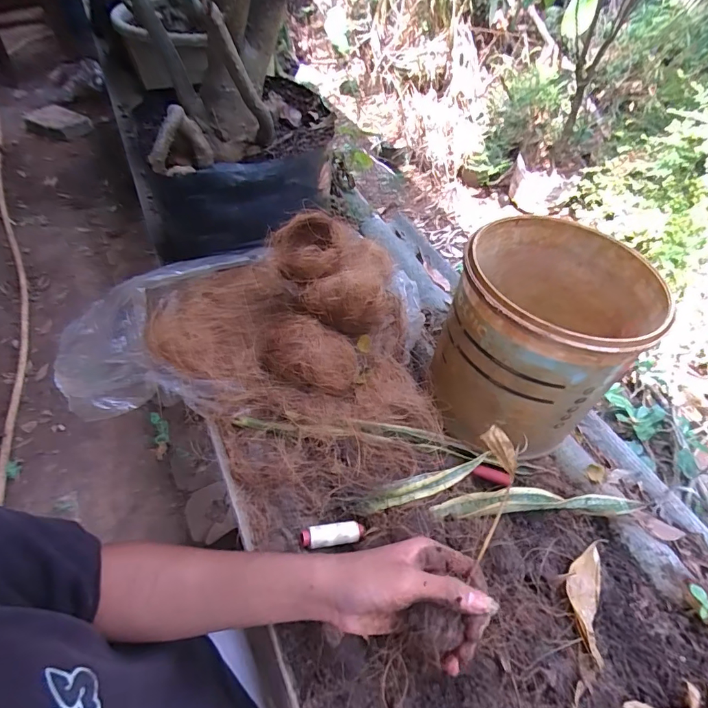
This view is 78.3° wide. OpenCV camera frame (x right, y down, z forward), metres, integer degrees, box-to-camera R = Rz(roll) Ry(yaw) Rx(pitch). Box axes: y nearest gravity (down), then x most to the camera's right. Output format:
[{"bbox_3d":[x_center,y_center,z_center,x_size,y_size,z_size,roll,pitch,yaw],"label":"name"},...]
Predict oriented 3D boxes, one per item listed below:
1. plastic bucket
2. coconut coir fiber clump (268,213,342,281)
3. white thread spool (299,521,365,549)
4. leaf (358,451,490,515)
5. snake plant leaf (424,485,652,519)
[{"bbox_3d":[0.188,-0.022,0.445,0.163,0.169,0.191,23,55,19],"label":"plastic bucket"},{"bbox_3d":[-0.049,-0.117,0.477,0.083,0.037,0.068,-18,53,-13],"label":"coconut coir fiber clump"},{"bbox_3d":[-0.019,0.167,0.403,0.060,0.017,0.025,-2,49,-19],"label":"white thread spool"},{"bbox_3d":[0.072,0.130,0.432,0.137,0.017,0.020,-15,52,-11],"label":"leaf"},{"bbox_3d":[0.176,0.143,0.426,0.197,0.027,0.031,-3,51,-1],"label":"snake plant leaf"}]

